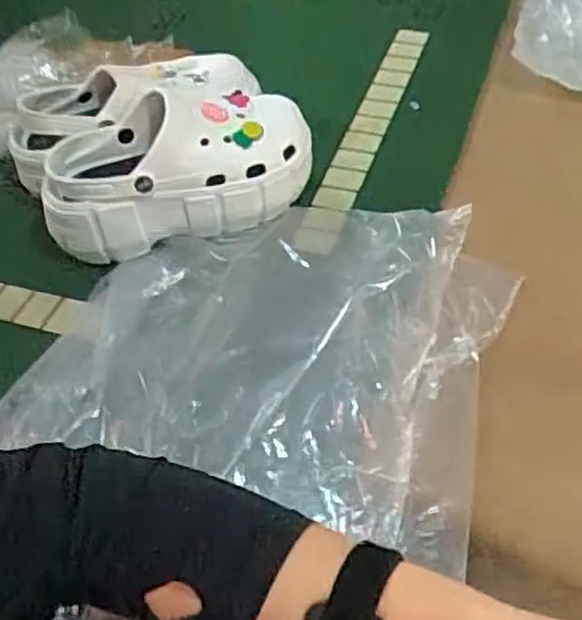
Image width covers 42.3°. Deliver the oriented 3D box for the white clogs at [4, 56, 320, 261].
[{"bbox_3d":[-0.132,-0.166,0.726,0.242,0.097,0.229,-25,52,-17],"label":"white clogs"}]

